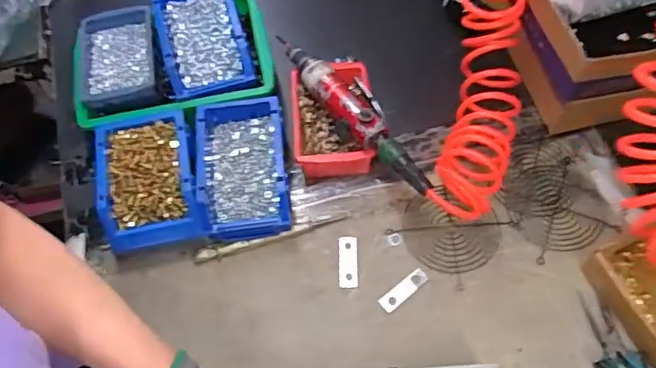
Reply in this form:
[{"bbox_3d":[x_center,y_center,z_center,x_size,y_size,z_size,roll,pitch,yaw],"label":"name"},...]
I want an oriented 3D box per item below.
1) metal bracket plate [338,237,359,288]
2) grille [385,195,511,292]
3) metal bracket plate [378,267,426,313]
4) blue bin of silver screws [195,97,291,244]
[{"bbox_3d":[0.023,0.091,0.652,0.022,0.004,0.060,-2,61,3],"label":"metal bracket plate"},{"bbox_3d":[0.142,0.056,0.662,0.108,0.007,0.102,35,69,20],"label":"grille"},{"bbox_3d":[0.086,0.121,0.633,0.062,0.004,0.019,-35,65,-15],"label":"metal bracket plate"},{"bbox_3d":[-0.100,-0.015,0.672,0.104,0.073,0.161,-8,61,-1],"label":"blue bin of silver screws"}]

